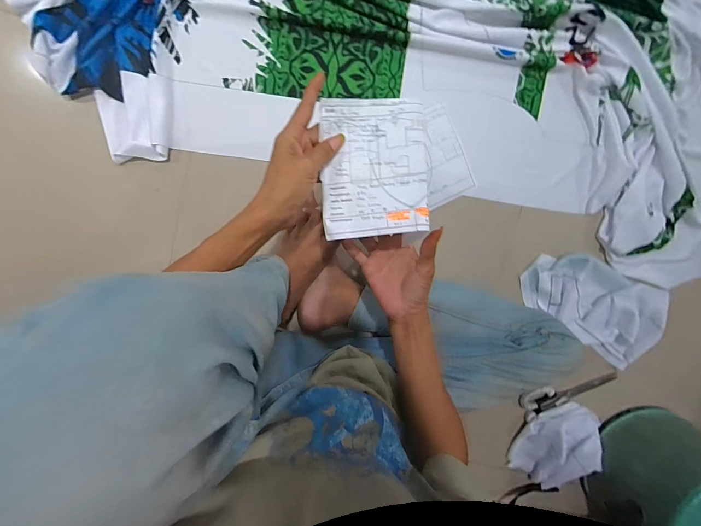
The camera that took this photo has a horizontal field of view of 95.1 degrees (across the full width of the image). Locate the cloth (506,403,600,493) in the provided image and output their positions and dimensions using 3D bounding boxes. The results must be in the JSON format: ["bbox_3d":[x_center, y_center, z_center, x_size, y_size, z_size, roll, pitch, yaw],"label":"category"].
[{"bbox_3d":[0.426,0.375,0.655,0.151,0.048,0.190,31,95,-7],"label":"cloth"}]

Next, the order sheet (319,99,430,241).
[{"bbox_3d":[0.024,-0.110,0.358,0.117,0.024,0.158,-3,80,10],"label":"order sheet"}]

